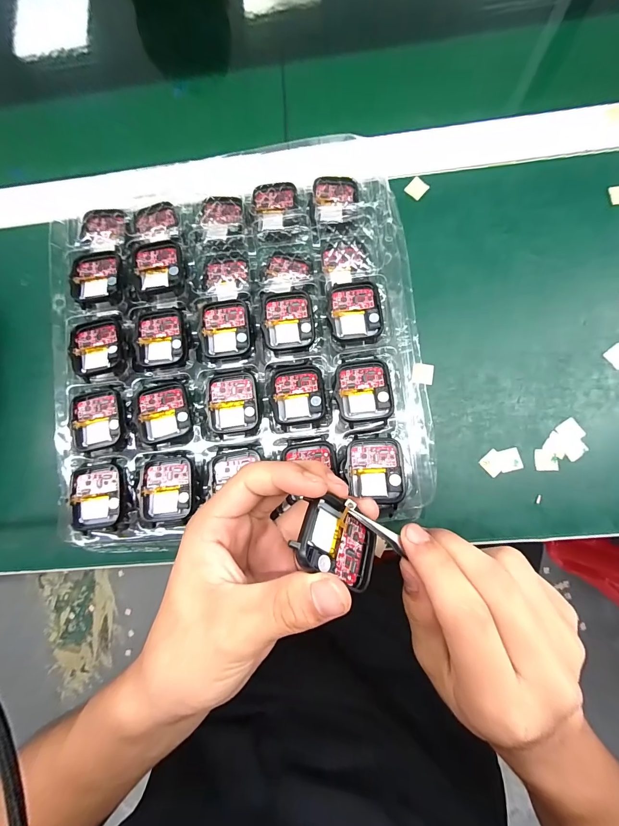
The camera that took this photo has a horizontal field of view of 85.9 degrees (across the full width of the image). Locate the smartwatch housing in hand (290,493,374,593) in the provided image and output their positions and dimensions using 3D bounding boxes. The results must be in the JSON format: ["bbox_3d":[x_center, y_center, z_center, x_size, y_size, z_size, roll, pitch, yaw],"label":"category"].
[{"bbox_3d":[0.014,0.061,0.160,0.044,0.006,0.034,36,56,-23],"label":"smartwatch housing in hand"}]

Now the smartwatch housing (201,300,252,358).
[{"bbox_3d":[-0.063,-0.064,0.249,0.037,0.004,0.043,-3,82,4],"label":"smartwatch housing"}]

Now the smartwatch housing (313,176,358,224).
[{"bbox_3d":[0.020,-0.166,0.262,0.034,0.007,0.039,2,82,5],"label":"smartwatch housing"}]

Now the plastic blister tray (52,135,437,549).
[{"bbox_3d":[-0.057,-0.059,0.257,0.264,0.031,0.284,-8,82,4],"label":"plastic blister tray"}]

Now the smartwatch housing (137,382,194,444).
[{"bbox_3d":[-0.106,-0.001,0.242,0.036,0.005,0.042,-14,81,3],"label":"smartwatch housing"}]

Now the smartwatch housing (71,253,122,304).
[{"bbox_3d":[-0.166,-0.108,0.260,0.037,0.006,0.043,-9,82,3],"label":"smartwatch housing"}]

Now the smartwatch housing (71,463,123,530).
[{"bbox_3d":[-0.149,0.059,0.234,0.036,0.005,0.045,-3,82,4],"label":"smartwatch housing"}]

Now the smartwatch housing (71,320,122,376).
[{"bbox_3d":[-0.160,-0.051,0.251,0.036,0.006,0.041,-12,81,3],"label":"smartwatch housing"}]

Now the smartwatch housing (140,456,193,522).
[{"bbox_3d":[-0.100,0.053,0.235,0.036,0.008,0.043,-7,82,4],"label":"smartwatch housing"}]

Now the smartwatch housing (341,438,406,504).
[{"bbox_3d":[0.043,0.038,0.222,0.039,0.005,0.042,-1,82,4],"label":"smartwatch housing"}]

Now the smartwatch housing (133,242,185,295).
[{"bbox_3d":[-0.116,-0.112,0.258,0.037,0.011,0.047,-10,82,3],"label":"smartwatch housing"}]

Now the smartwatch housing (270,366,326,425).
[{"bbox_3d":[-0.008,-0.013,0.239,0.037,0.007,0.041,-6,82,4],"label":"smartwatch housing"}]

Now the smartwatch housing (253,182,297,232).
[{"bbox_3d":[-0.027,-0.167,0.269,0.034,0.008,0.036,-7,82,4],"label":"smartwatch housing"}]

